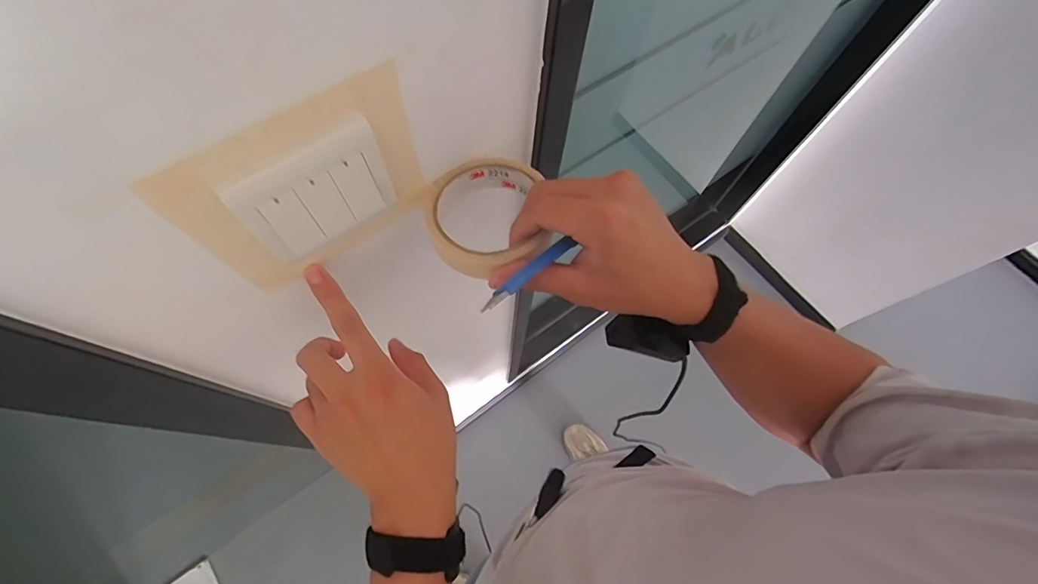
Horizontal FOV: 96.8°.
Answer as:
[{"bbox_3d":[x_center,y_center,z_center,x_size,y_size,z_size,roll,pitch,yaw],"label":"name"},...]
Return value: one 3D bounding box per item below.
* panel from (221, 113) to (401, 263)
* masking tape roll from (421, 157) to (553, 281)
[{"bbox_3d":[-0.117,-0.057,0.274,0.084,0.068,0.013,-35,75,-15],"label":"panel"},{"bbox_3d":[-0.025,-0.055,0.339,0.087,0.028,0.092,1,69,-3],"label":"masking tape roll"}]

